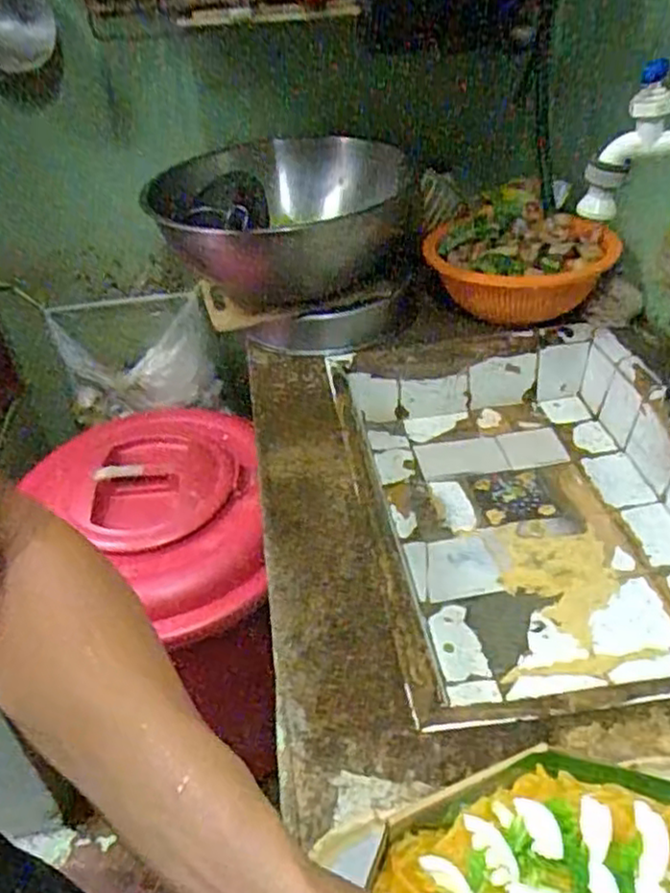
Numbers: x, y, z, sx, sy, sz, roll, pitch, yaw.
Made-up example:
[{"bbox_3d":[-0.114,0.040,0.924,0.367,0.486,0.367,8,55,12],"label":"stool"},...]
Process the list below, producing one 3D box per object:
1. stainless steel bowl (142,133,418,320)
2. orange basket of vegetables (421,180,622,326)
[{"bbox_3d":[-0.064,-0.351,1.107,0.338,0.198,0.358,3,38,12],"label":"stainless steel bowl"},{"bbox_3d":[0.310,-0.319,1.160,0.294,0.149,0.269,12,40,23],"label":"orange basket of vegetables"}]

